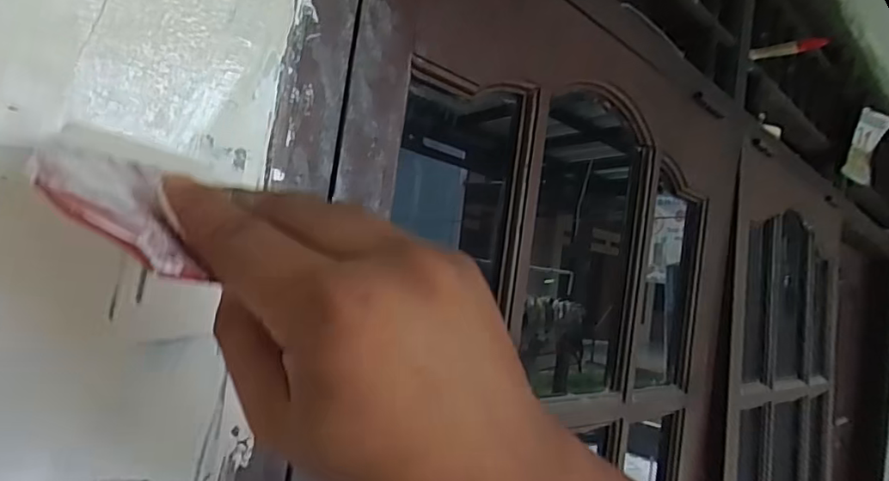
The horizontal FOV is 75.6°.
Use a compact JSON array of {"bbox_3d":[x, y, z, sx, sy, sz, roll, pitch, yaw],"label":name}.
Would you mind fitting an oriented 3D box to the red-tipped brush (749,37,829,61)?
[{"bbox_3d":[0.477,-0.267,0.796,0.093,0.020,0.019,4,-5,40],"label":"red-tipped brush"}]

